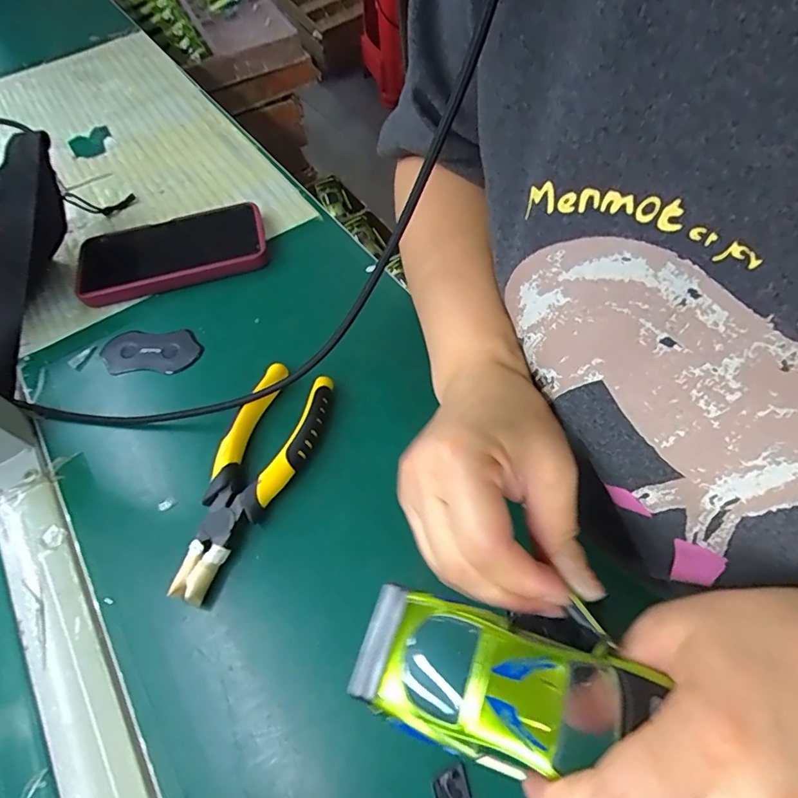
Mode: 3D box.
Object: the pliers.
[{"bbox_3d":[-0.099,0.049,0.326,0.056,0.018,0.162,20,63,15],"label":"pliers"}]

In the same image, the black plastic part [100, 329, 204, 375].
[{"bbox_3d":[-0.201,-0.038,0.399,0.081,0.004,0.041,-3,59,2],"label":"black plastic part"}]

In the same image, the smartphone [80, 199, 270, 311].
[{"bbox_3d":[-0.204,-0.135,0.448,0.160,0.021,0.079,-17,60,-6],"label":"smartphone"}]

